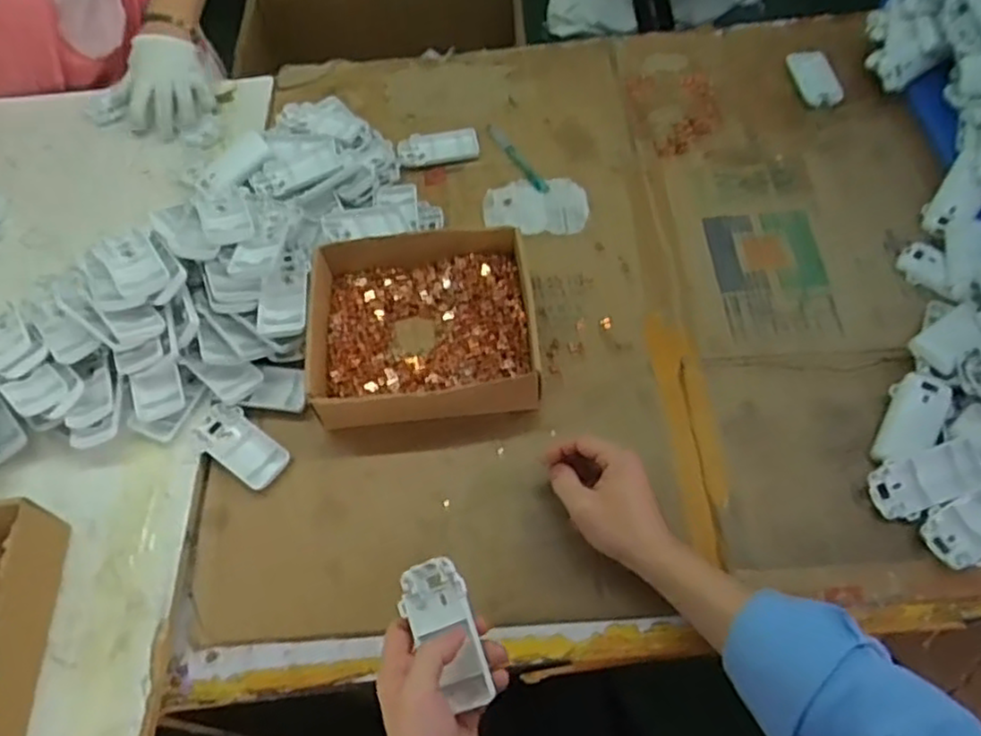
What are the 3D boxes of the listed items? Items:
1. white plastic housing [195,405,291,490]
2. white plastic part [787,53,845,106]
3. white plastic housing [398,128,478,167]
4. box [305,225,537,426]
[{"bbox_3d":[-0.237,0.073,0.681,0.092,0.014,0.049,35,67,21],"label":"white plastic housing"},{"bbox_3d":[0.402,-0.359,0.895,0.047,0.012,0.106,-14,57,16],"label":"white plastic part"},{"bbox_3d":[-0.063,-0.264,0.867,0.095,0.025,0.035,-6,59,-1],"label":"white plastic housing"},{"bbox_3d":[-0.067,-0.042,0.712,0.216,0.058,0.198,-4,59,0],"label":"box"}]

